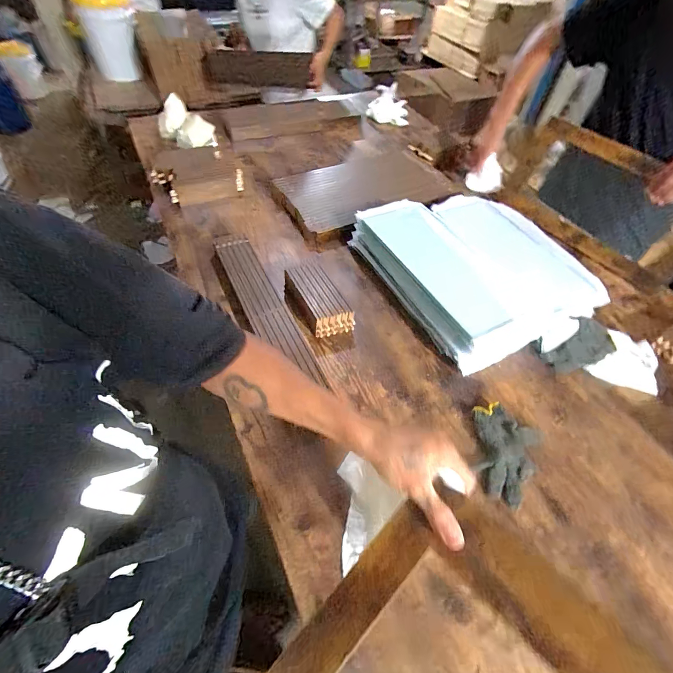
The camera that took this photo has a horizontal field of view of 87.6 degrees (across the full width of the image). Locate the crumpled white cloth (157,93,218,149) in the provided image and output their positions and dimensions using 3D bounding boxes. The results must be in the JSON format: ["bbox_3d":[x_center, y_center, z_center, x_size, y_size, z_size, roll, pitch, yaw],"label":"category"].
[{"bbox_3d":[-0.564,-0.787,1.303,0.229,0.121,0.138,35,58,21],"label":"crumpled white cloth"}]

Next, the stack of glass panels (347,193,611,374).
[{"bbox_3d":[0.388,-0.203,0.940,0.511,0.097,0.546,-22,57,-19],"label":"stack of glass panels"}]

